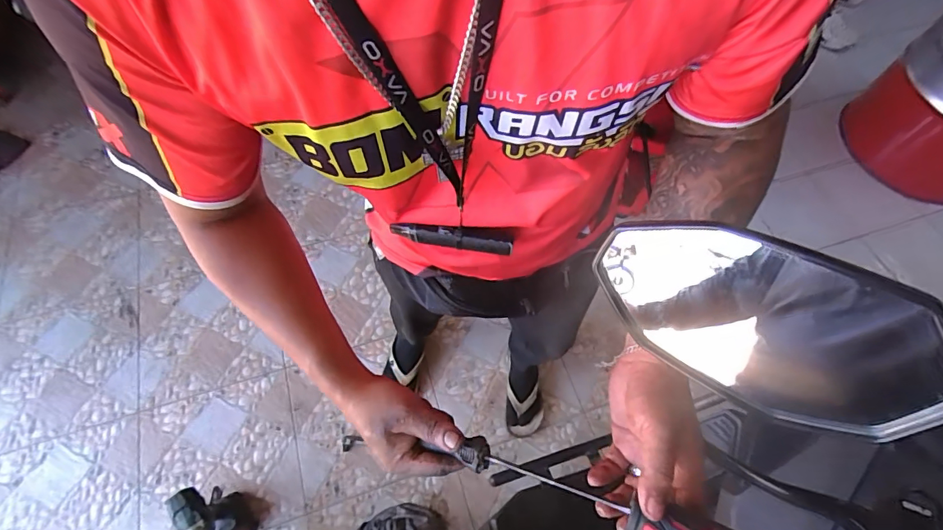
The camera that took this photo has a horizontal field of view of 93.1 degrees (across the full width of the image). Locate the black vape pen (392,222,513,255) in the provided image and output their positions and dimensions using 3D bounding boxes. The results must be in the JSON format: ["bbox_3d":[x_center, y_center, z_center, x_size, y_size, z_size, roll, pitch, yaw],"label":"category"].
[{"bbox_3d":[-0.020,-0.025,0.419,0.114,0.023,0.015,7,62,0],"label":"black vape pen"}]

